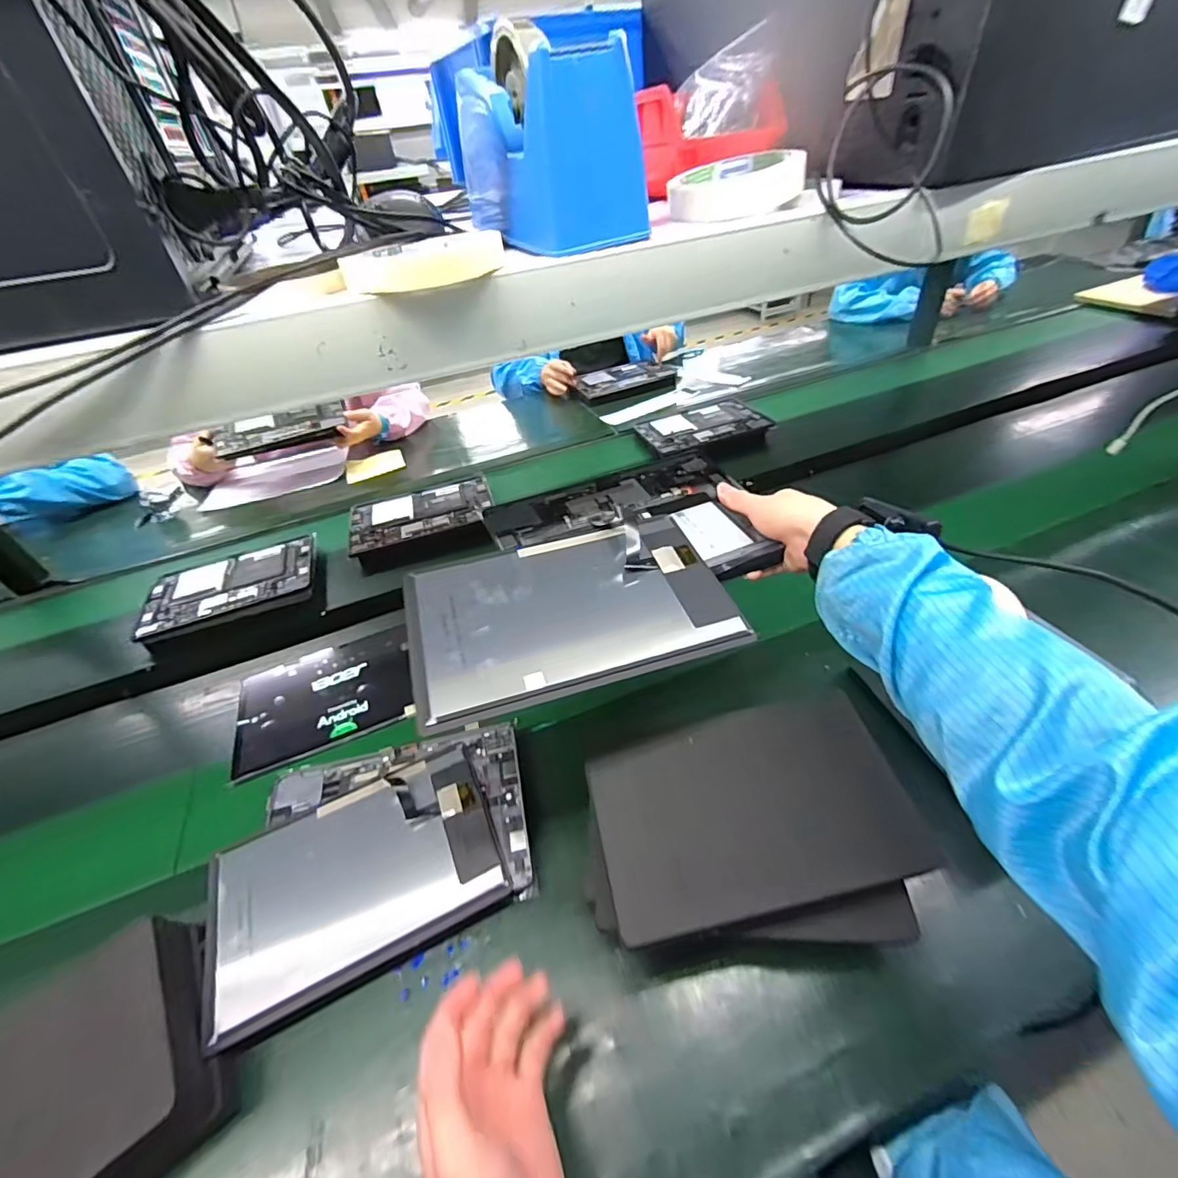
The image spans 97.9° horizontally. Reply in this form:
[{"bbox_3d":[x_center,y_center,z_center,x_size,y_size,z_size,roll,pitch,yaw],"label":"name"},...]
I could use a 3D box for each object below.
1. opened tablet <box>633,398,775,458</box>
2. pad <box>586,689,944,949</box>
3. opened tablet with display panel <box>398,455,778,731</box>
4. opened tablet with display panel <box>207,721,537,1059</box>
[{"bbox_3d":[0.237,-0.341,1.091,0.258,0.032,0.153,-18,43,-13],"label":"opened tablet"},{"bbox_3d":[0.126,0.176,0.418,0.236,0.021,0.148,-14,55,-1],"label":"pad"},{"bbox_3d":[0.004,-0.024,0.450,0.321,0.031,0.239,-18,43,-12],"label":"opened tablet with display panel"},{"bbox_3d":[-0.202,0.245,0.498,0.288,0.033,0.202,-19,43,-14],"label":"opened tablet with display panel"}]

